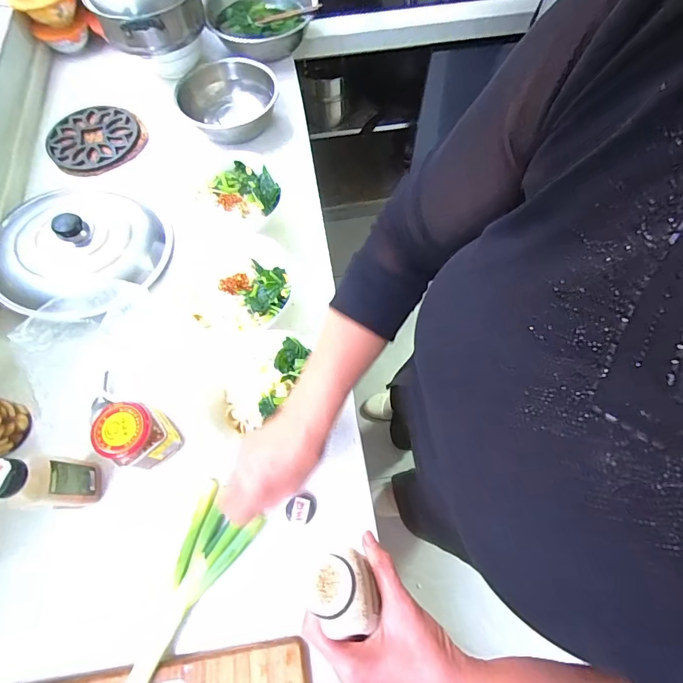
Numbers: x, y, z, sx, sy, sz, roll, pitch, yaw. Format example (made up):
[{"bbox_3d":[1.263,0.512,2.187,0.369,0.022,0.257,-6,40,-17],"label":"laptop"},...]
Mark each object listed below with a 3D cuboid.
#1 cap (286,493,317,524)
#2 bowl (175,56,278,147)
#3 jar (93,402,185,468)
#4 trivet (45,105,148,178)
[{"bbox_3d":[-0.054,0.230,0.540,0.041,0.028,0.036,-32,71,-12],"label":"cap"},{"bbox_3d":[-0.227,-0.498,0.812,0.190,0.068,0.193,0,68,1],"label":"bowl"},{"bbox_3d":[-0.274,0.128,0.531,0.072,0.102,0.074,37,74,15],"label":"jar"},{"bbox_3d":[-0.525,-0.431,0.832,0.169,0.027,0.183,0,68,1],"label":"trivet"}]

